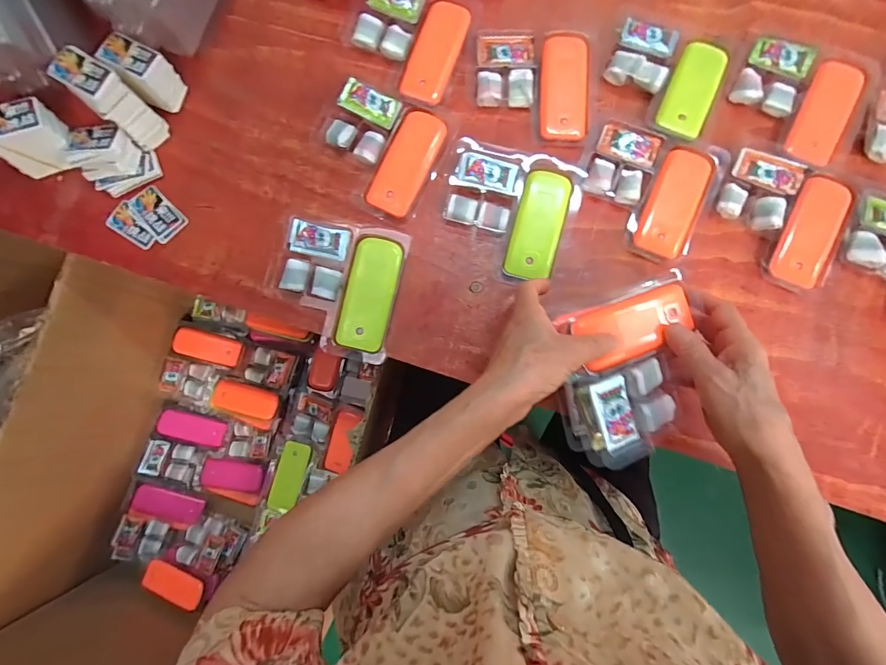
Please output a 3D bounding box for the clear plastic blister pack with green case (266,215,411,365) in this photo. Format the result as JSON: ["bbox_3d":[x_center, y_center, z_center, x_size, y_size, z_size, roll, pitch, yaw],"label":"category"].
[{"bbox_3d":[-0.103,-0.044,0.372,0.121,0.018,0.121,12,84,3],"label":"clear plastic blister pack with green case"}]

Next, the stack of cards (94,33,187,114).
[{"bbox_3d":[-0.292,-0.255,0.382,0.061,0.051,0.041,37,86,6],"label":"stack of cards"}]

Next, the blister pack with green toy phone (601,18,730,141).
[{"bbox_3d":[0.221,-0.253,0.388,0.113,0.014,0.118,18,85,4],"label":"blister pack with green toy phone"}]

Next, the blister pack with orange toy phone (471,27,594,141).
[{"bbox_3d":[0.090,-0.248,0.392,0.113,0.011,0.113,2,84,2],"label":"blister pack with orange toy phone"}]

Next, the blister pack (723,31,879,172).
[{"bbox_3d":[0.353,-0.237,0.386,0.125,0.010,0.117,33,86,5],"label":"blister pack"}]

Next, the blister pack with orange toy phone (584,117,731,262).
[{"bbox_3d":[0.196,-0.137,0.374,0.118,0.012,0.111,22,85,4],"label":"blister pack with orange toy phone"}]

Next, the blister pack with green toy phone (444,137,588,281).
[{"bbox_3d":[0.063,-0.118,0.378,0.121,0.012,0.119,17,85,4],"label":"blister pack with green toy phone"}]

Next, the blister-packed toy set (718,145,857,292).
[{"bbox_3d":[0.322,-0.113,0.368,0.120,0.012,0.124,25,85,5],"label":"blister-packed toy set"}]

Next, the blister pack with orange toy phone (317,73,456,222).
[{"bbox_3d":[-0.064,-0.184,0.386,0.125,0.015,0.117,27,85,5],"label":"blister pack with orange toy phone"}]

